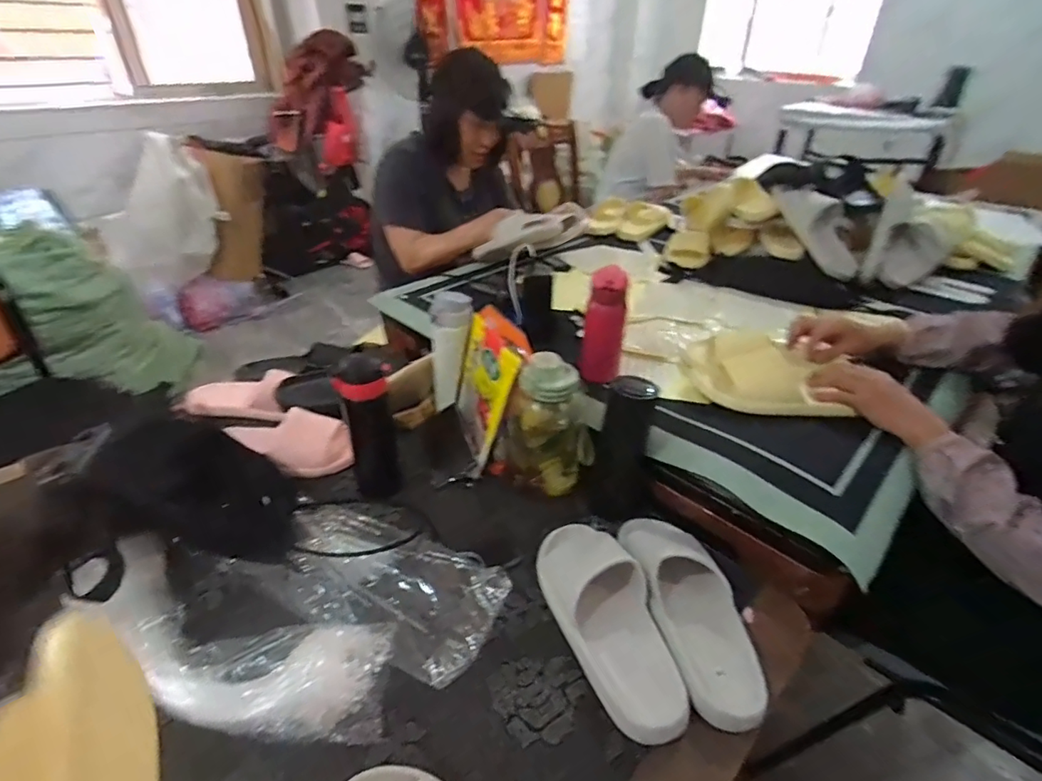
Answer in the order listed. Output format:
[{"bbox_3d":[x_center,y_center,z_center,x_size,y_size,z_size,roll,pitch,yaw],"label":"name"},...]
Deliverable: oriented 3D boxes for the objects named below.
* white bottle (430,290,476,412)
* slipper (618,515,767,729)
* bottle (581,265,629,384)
[{"bbox_3d":[-0.117,-0.066,0.900,0.069,0.192,0.054,-6,35,-11],"label":"white bottle"},{"bbox_3d":[0.195,0.236,0.614,0.095,0.065,0.270,-7,35,-12],"label":"slipper"},{"bbox_3d":[0.133,-0.092,0.834,0.058,0.190,0.052,-4,35,-8],"label":"bottle"}]

